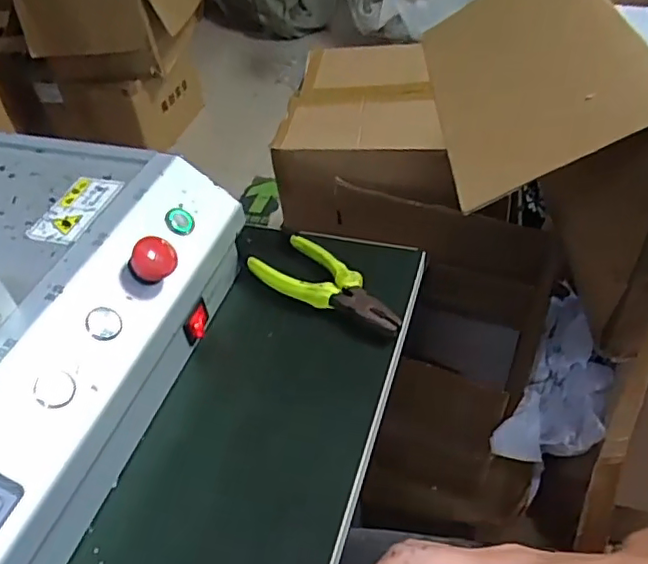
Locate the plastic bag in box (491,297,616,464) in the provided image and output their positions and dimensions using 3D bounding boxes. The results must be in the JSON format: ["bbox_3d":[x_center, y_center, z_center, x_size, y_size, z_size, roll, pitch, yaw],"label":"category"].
[{"bbox_3d":[0.277,0.117,0.679,0.103,0.063,0.204,17,72,22],"label":"plastic bag in box"}]

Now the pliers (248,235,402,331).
[{"bbox_3d":[0.002,0.007,0.478,0.054,0.023,0.134,-35,51,-26],"label":"pliers"}]

